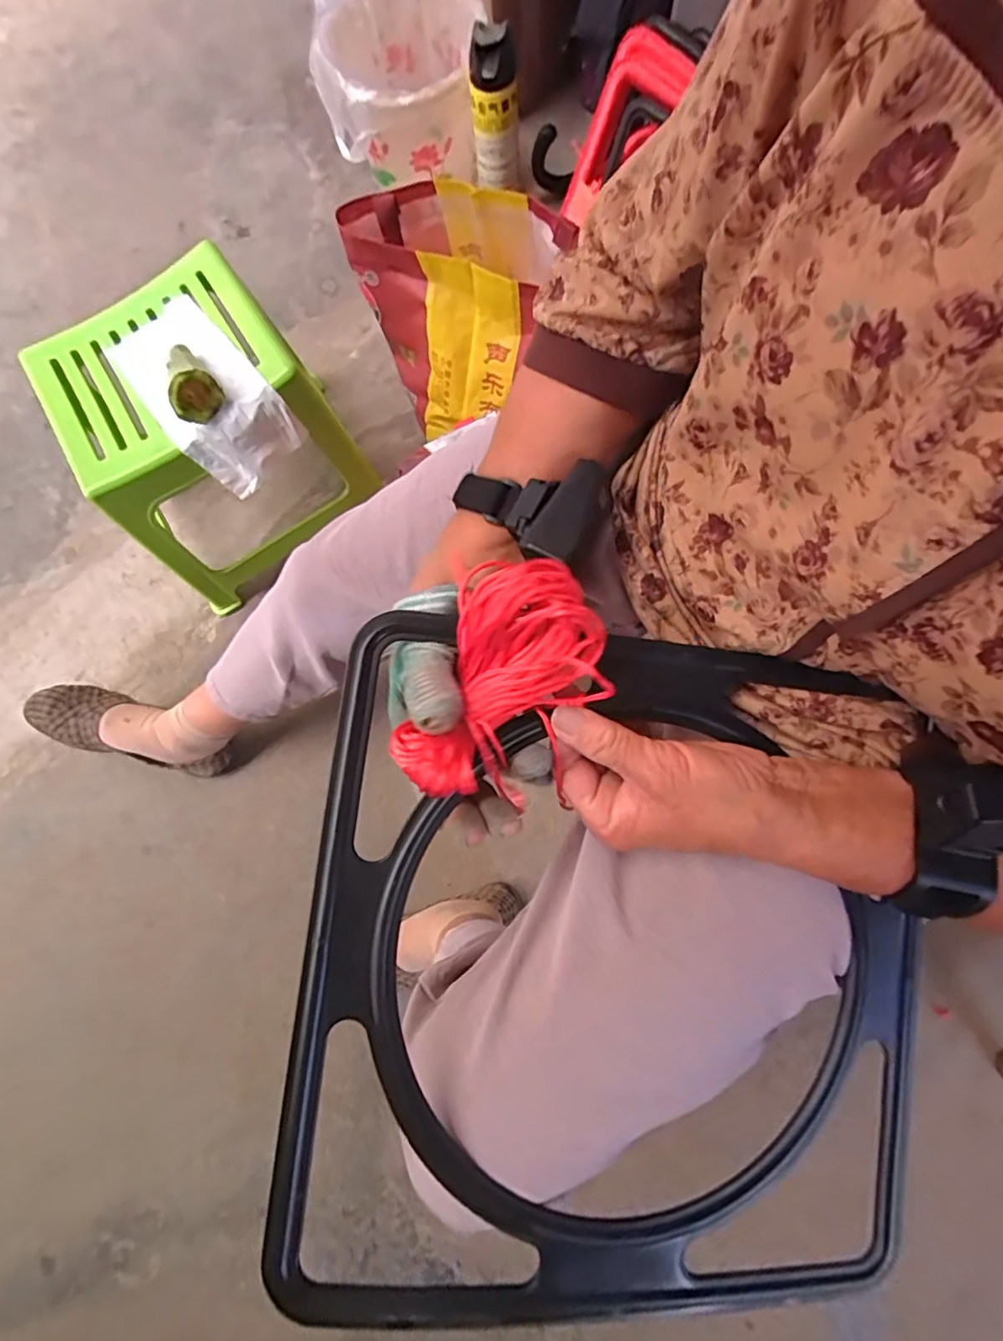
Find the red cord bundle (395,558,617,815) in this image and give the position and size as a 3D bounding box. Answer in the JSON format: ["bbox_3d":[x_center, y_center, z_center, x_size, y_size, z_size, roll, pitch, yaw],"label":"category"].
[{"bbox_3d":[0.003,0.010,0.273,0.082,0.052,0.113,22,80,5],"label":"red cord bundle"}]

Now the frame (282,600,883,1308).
[{"bbox_3d":[0.062,0.141,0.296,0.317,0.027,0.325,7,83,-4],"label":"frame"}]

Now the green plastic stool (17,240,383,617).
[{"bbox_3d":[-0.392,-0.325,0.783,0.310,0.283,0.288,-33,79,-4],"label":"green plastic stool"}]

